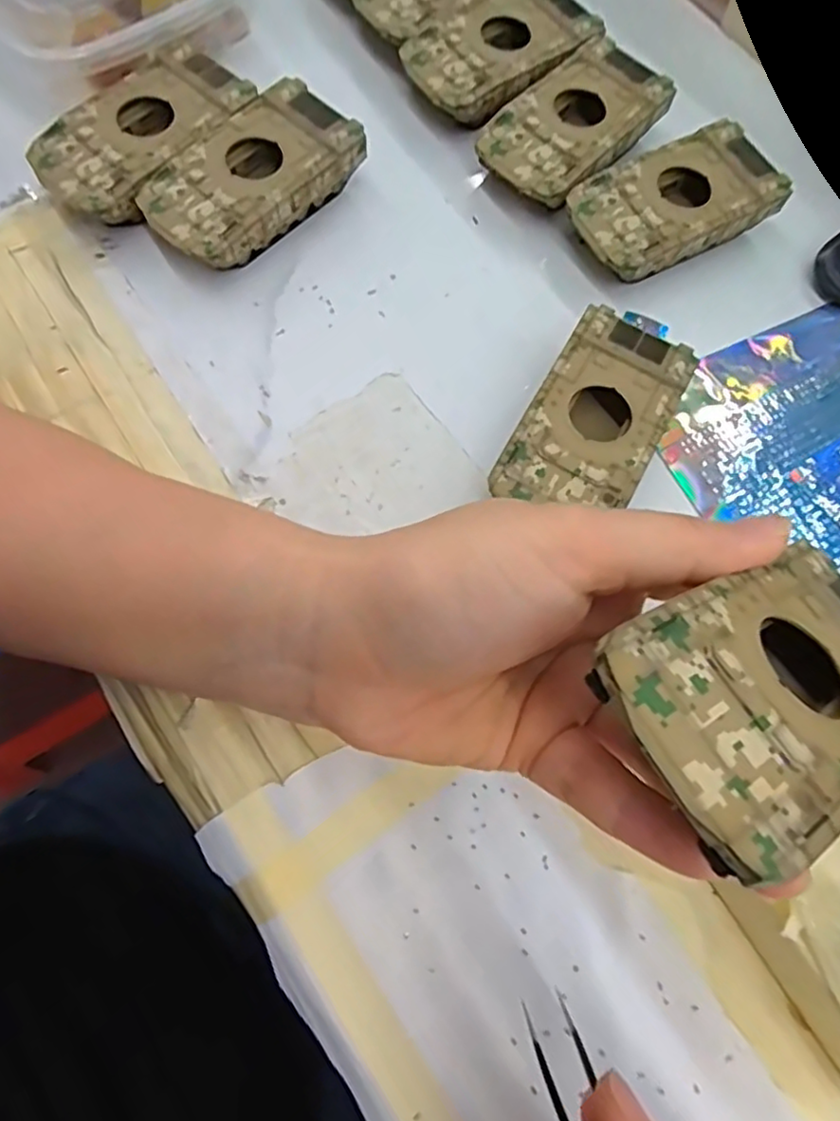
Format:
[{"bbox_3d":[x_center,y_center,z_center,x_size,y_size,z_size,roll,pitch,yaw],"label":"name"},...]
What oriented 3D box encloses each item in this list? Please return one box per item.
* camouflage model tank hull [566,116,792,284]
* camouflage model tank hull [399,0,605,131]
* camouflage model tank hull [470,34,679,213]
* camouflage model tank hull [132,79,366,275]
[{"bbox_3d":[0.116,-0.162,0.293,0.096,0.026,0.051,-27,75,-11],"label":"camouflage model tank hull"},{"bbox_3d":[0.041,-0.247,0.317,0.096,0.025,0.059,-40,78,-14],"label":"camouflage model tank hull"},{"bbox_3d":[0.073,-0.204,0.305,0.052,0.025,0.093,40,74,10],"label":"camouflage model tank hull"},{"bbox_3d":[-0.074,-0.168,0.284,0.050,0.027,0.095,41,74,11],"label":"camouflage model tank hull"}]

